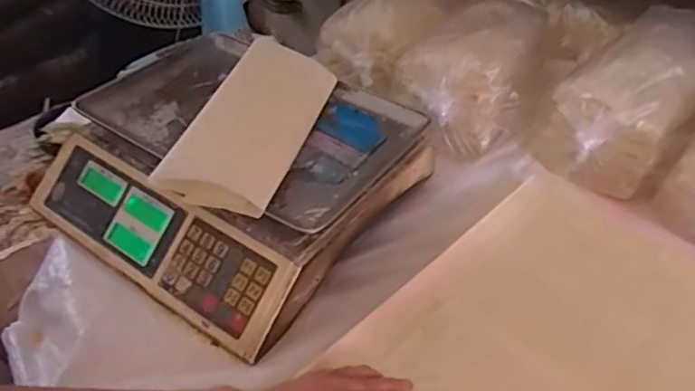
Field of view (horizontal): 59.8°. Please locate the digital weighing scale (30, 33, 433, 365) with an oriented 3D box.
[{"bbox_3d":[-0.122,-0.035,0.657,0.314,0.114,0.306,24,45,27],"label":"digital weighing scale"}]

